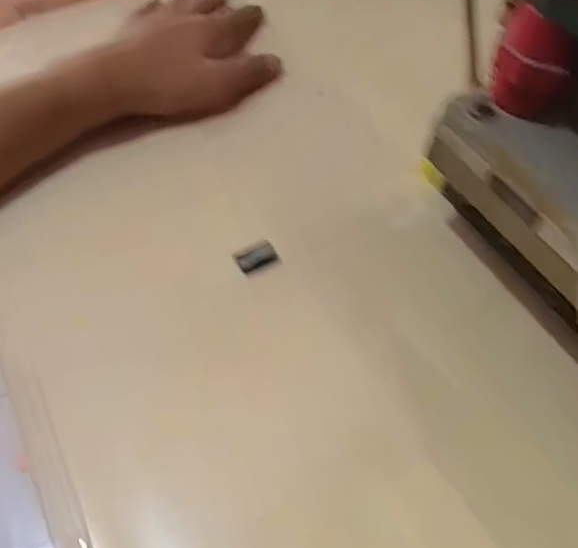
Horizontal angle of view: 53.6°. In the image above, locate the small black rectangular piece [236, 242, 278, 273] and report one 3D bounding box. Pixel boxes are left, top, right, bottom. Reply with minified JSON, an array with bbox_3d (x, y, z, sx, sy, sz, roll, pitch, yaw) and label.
[{"bbox_3d":[-0.018,-0.009,0.319,0.021,0.007,0.013,-26,60,-19],"label":"small black rectangular piece"}]

